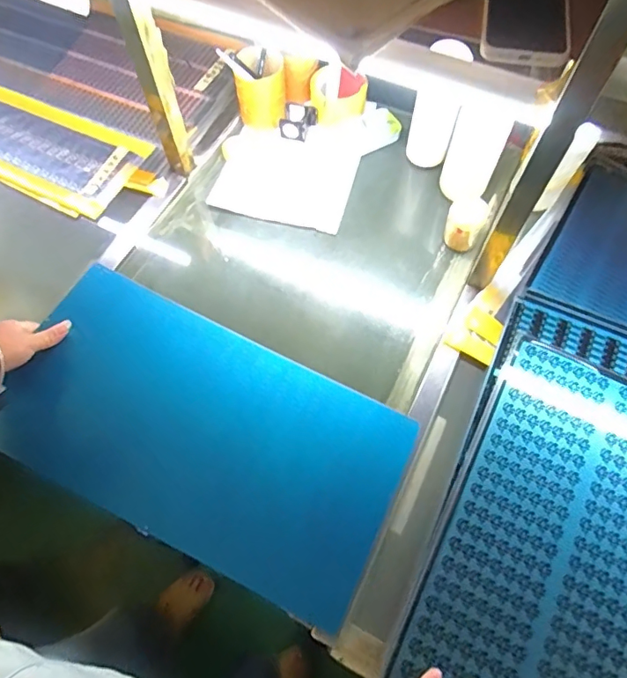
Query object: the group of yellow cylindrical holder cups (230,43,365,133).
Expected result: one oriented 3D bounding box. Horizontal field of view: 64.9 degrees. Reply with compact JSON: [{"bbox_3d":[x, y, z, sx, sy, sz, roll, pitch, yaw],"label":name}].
[{"bbox_3d":[-0.022,-0.425,0.831,0.217,0.091,0.089,-1,65,0],"label":"group of yellow cylindrical holder cups"}]

